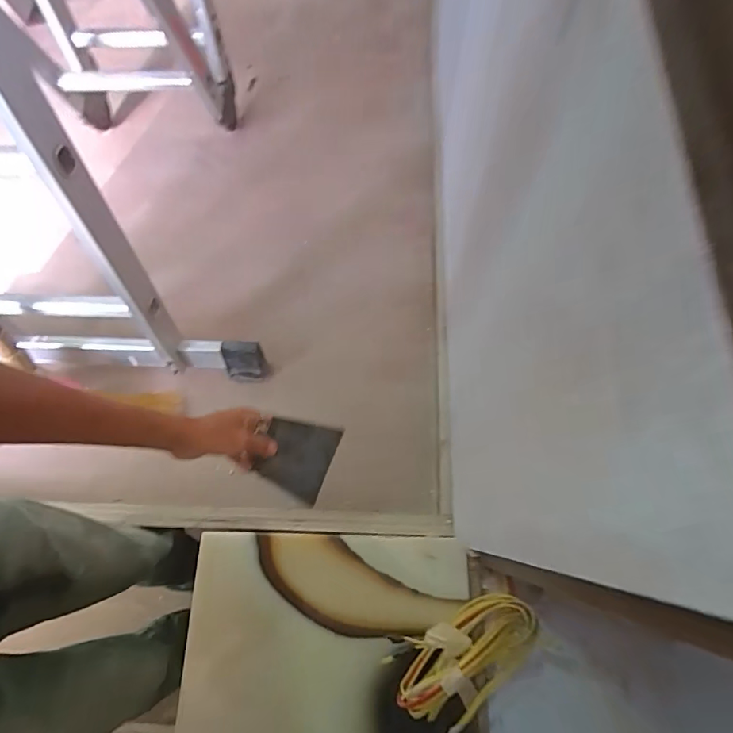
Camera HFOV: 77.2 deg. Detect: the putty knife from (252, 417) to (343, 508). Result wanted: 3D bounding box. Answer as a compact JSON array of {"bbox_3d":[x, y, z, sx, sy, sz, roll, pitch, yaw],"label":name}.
[{"bbox_3d":[-0.091,0.116,0.598,0.089,0.009,0.097,24,86,-9],"label":"putty knife"}]

